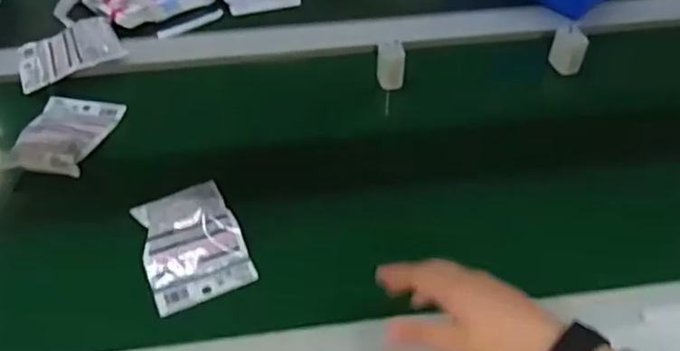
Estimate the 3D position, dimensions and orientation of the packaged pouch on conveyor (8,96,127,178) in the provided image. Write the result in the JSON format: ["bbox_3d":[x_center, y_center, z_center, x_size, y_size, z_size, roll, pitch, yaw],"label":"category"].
[{"bbox_3d":[-0.323,-0.054,0.734,0.090,0.035,0.132,5,49,8],"label":"packaged pouch on conveyor"}]

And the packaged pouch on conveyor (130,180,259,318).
[{"bbox_3d":[-0.150,0.070,0.634,0.096,0.014,0.119,-18,70,-20],"label":"packaged pouch on conveyor"}]

